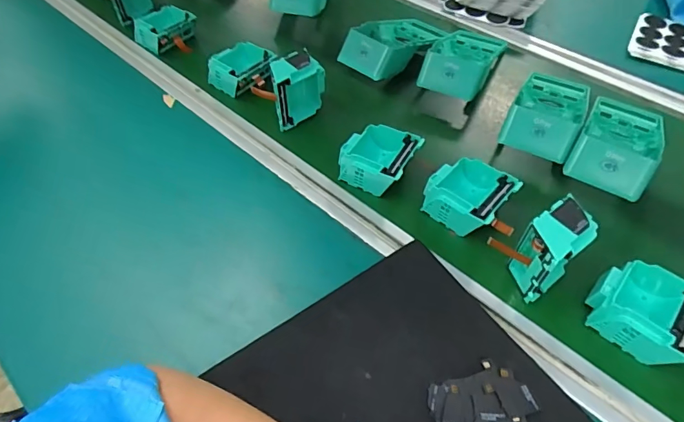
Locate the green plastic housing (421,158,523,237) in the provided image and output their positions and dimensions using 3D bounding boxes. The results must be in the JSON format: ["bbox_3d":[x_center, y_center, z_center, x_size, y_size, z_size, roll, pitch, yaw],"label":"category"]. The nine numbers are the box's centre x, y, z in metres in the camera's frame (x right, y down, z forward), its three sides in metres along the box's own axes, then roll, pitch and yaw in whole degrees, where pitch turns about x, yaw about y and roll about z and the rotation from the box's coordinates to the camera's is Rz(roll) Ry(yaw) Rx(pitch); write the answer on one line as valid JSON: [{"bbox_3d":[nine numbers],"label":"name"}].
[{"bbox_3d":[0.133,-0.016,0.467,0.078,0.039,0.074,33,54,23],"label":"green plastic housing"}]

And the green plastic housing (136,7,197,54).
[{"bbox_3d":[-0.278,-0.287,0.684,0.065,0.033,0.083,30,53,20],"label":"green plastic housing"}]

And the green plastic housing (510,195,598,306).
[{"bbox_3d":[0.184,0.033,0.399,0.066,0.070,0.051,-30,57,-27],"label":"green plastic housing"}]

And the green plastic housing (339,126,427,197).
[{"bbox_3d":[0.042,-0.062,0.504,0.077,0.042,0.077,25,52,17],"label":"green plastic housing"}]

